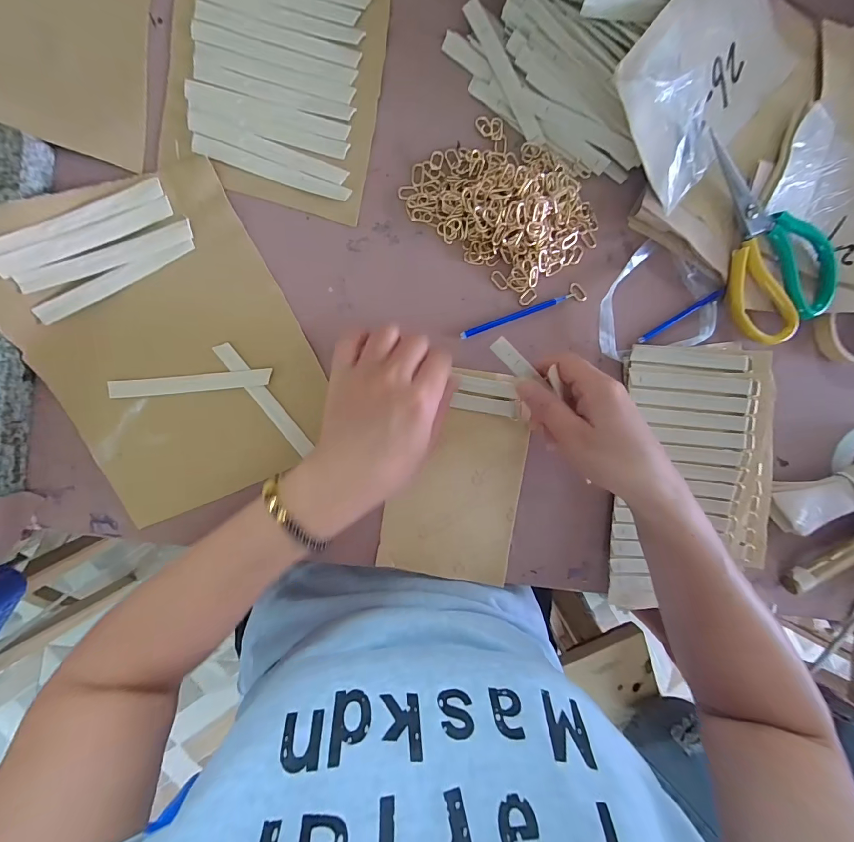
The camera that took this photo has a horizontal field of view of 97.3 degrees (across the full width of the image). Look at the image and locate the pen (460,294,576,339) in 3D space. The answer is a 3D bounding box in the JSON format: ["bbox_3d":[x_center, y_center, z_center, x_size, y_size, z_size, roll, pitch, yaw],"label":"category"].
[{"bbox_3d":[0.079,-0.092,0.327,0.106,0.004,0.006,-21,98,-6],"label":"pen"}]

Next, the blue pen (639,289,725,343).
[{"bbox_3d":[0.237,-0.097,0.350,0.092,0.005,0.008,-32,99,-2],"label":"blue pen"}]

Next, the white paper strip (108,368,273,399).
[{"bbox_3d":[-0.183,-0.030,0.295,0.116,0.004,0.014,-6,88,-8],"label":"white paper strip"}]

